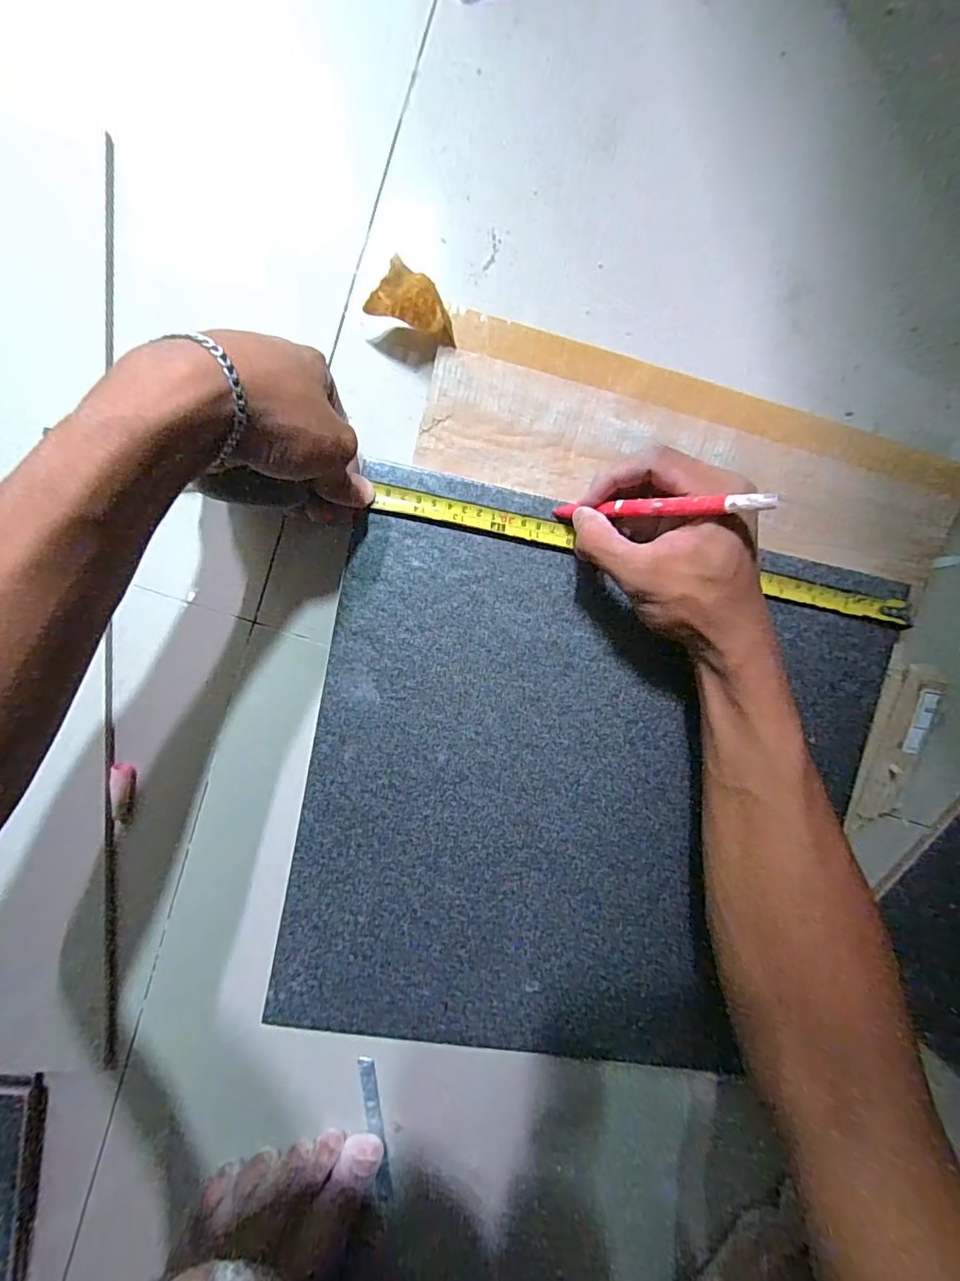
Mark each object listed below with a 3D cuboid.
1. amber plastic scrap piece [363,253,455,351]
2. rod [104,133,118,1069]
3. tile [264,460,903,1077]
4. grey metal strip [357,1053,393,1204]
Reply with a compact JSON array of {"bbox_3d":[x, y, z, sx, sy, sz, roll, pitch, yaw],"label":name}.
[{"bbox_3d":[-0.039,-0.204,0.315,0.055,0.051,0.023,17,94,-8],"label":"amber plastic scrap piece"},{"bbox_3d":[-0.241,0.003,0.344,0.008,0.009,0.593,4,96,-6],"label":"rod"},{"bbox_3d":[0.076,0.114,0.374,0.385,0.010,0.391,11,95,-7],"label":"tile"},{"bbox_3d":[-0.080,0.375,0.402,0.012,0.006,0.122,-6,97,-5],"label":"grey metal strip"}]

